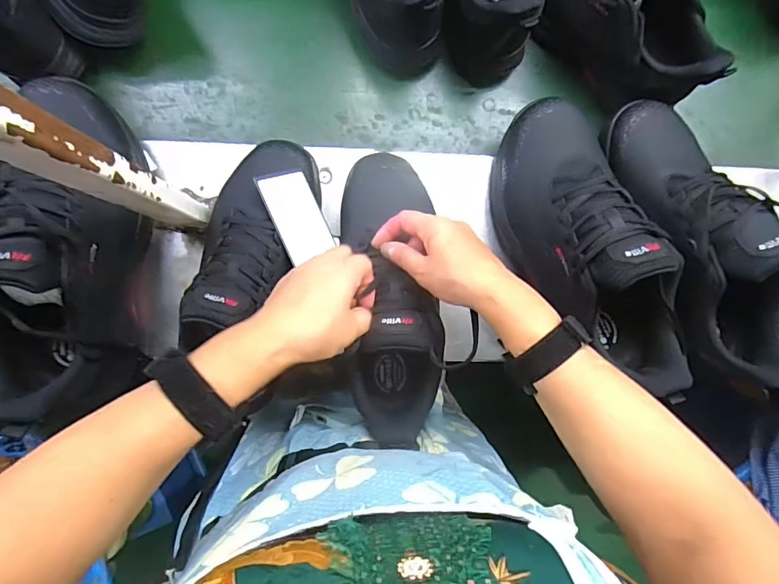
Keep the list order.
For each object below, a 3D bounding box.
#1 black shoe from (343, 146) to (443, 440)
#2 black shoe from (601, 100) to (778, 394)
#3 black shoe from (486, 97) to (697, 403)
[{"bbox_3d":[0.003,0.005,0.447,0.084,0.107,0.270,-5,78,-5],"label":"black shoe"},{"bbox_3d":[0.309,-0.055,0.440,0.099,0.109,0.286,-20,92,-5],"label":"black shoe"},{"bbox_3d":[0.197,-0.048,0.452,0.103,0.146,0.305,-25,80,-4],"label":"black shoe"}]

